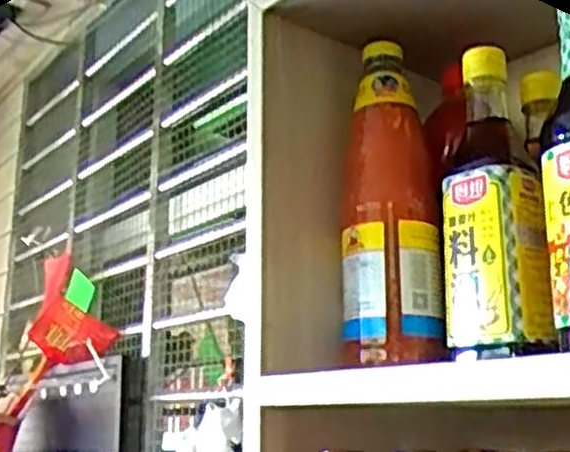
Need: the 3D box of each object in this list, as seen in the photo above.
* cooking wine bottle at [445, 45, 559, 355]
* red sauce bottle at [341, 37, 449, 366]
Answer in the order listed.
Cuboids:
[{"bbox_3d":[0.149,-0.025,0.572,0.066,0.232,0.066,-2,-16,8],"label":"cooking wine bottle"},{"bbox_3d":[0.082,-0.024,0.629,0.075,0.265,0.070,-1,-15,3],"label":"red sauce bottle"}]

